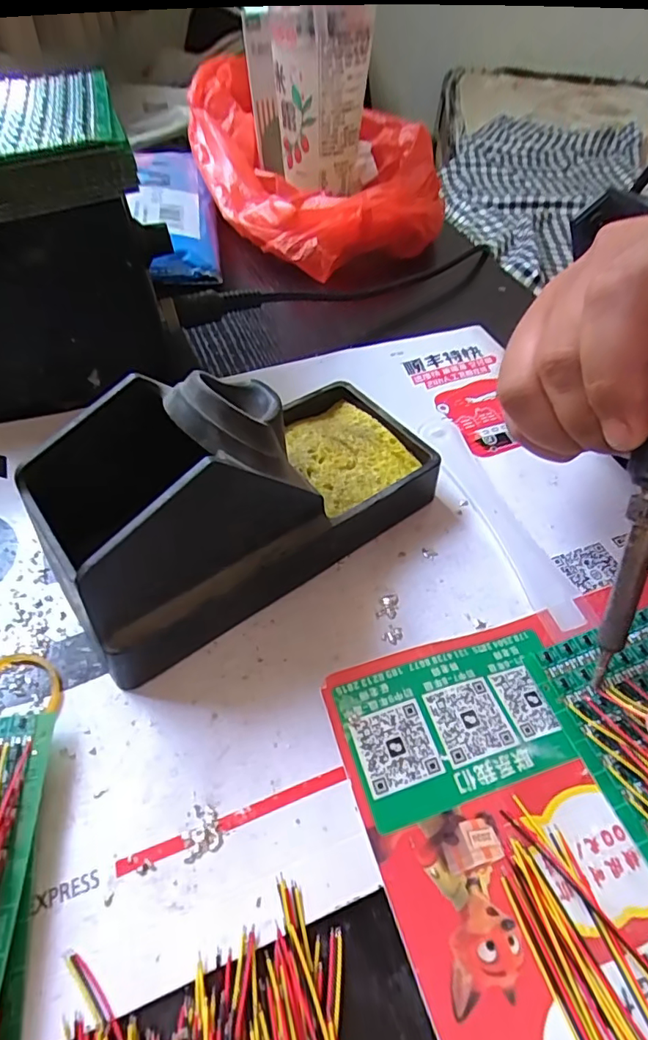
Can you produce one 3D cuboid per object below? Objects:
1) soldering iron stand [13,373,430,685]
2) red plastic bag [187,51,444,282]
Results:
[{"bbox_3d":[-0.025,-0.019,0.199,0.151,0.073,0.071,-32,59,-25],"label":"soldering iron stand"},{"bbox_3d":[-0.007,-0.290,0.436,0.178,0.090,0.230,-13,52,-13],"label":"red plastic bag"}]

